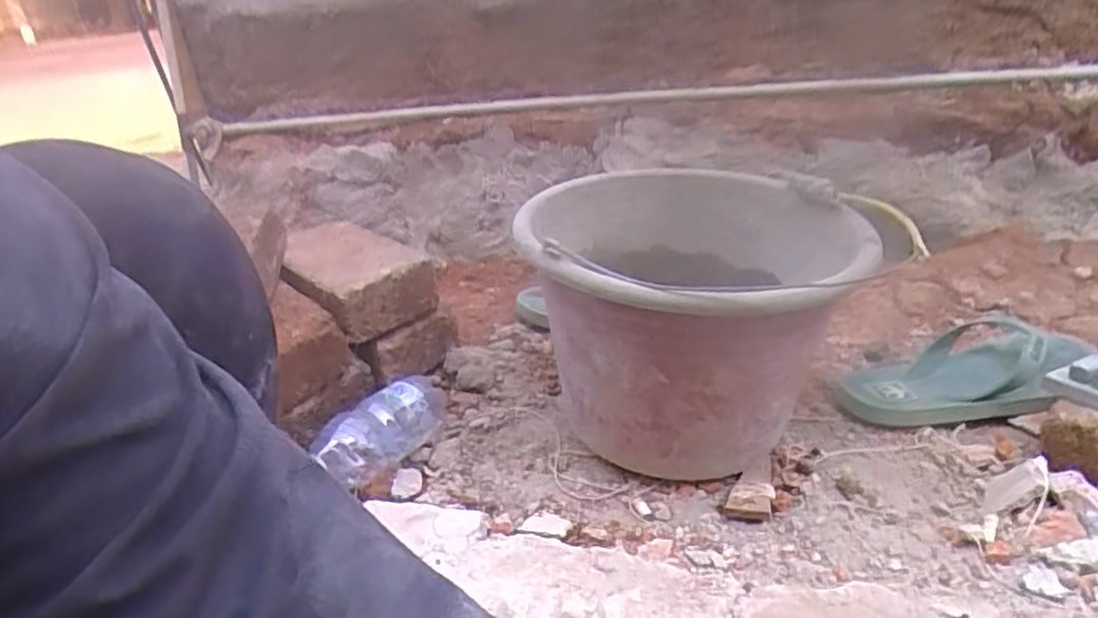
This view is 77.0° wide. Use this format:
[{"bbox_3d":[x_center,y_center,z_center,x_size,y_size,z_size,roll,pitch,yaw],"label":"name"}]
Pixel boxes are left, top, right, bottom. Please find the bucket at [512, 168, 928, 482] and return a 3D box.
[{"bbox_3d":[0.120,0.017,0.589,0.249,0.208,0.247,-5,27,2],"label":"bucket"}]

